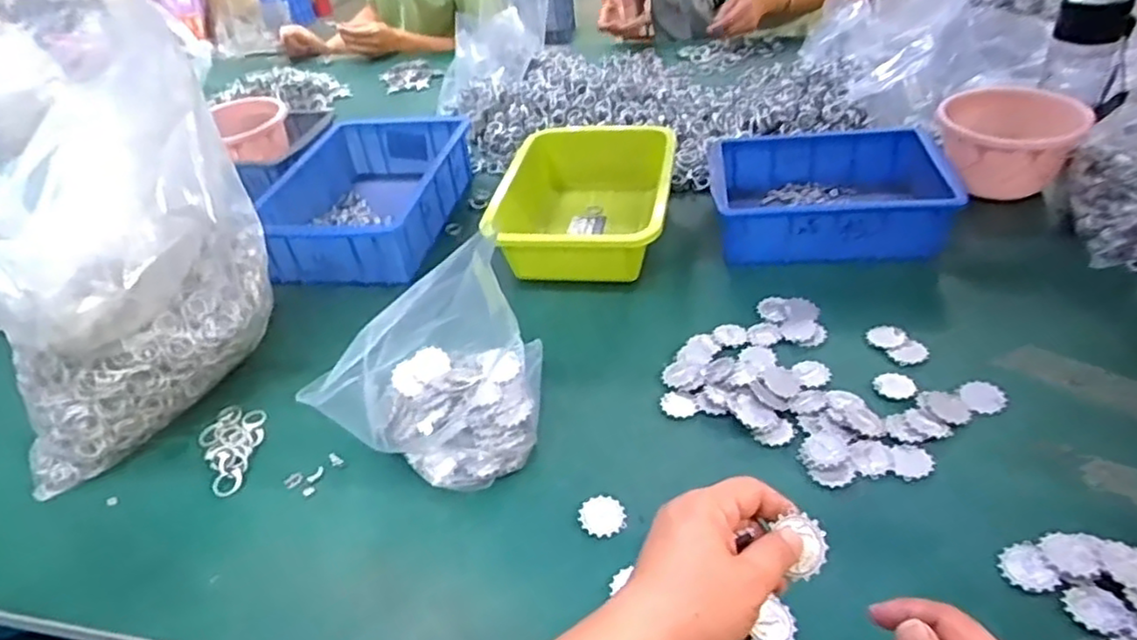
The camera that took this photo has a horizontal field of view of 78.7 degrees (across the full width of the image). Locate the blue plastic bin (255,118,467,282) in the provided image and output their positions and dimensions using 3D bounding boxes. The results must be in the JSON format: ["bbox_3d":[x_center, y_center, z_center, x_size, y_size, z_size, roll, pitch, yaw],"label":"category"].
[{"bbox_3d":[-0.254,-0.157,0.885,0.198,0.076,0.273,2,40,12],"label":"blue plastic bin"}]

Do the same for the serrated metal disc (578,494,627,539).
[{"bbox_3d":[0.026,0.149,0.529,0.035,0.004,0.034,-5,39,4],"label":"serrated metal disc"}]

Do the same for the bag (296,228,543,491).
[{"bbox_3d":[-0.108,0.038,0.569,0.147,0.161,0.145,-3,39,6],"label":"bag"}]

